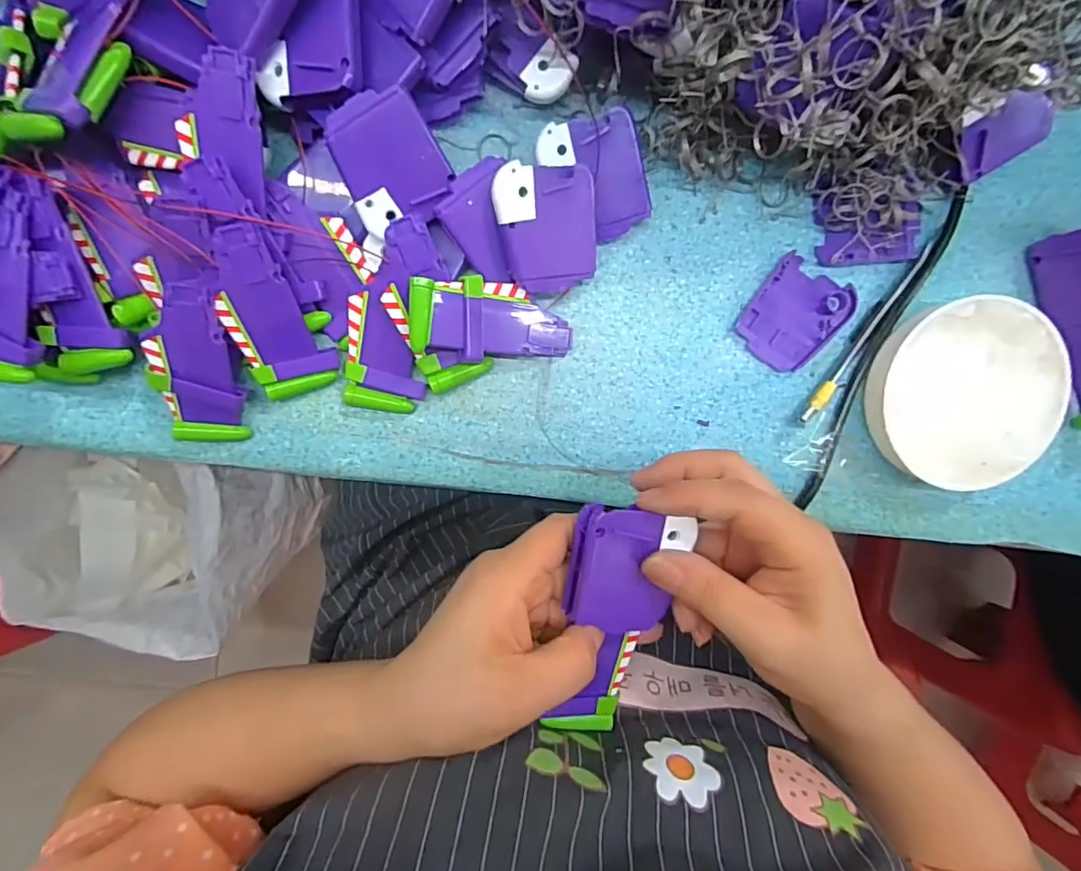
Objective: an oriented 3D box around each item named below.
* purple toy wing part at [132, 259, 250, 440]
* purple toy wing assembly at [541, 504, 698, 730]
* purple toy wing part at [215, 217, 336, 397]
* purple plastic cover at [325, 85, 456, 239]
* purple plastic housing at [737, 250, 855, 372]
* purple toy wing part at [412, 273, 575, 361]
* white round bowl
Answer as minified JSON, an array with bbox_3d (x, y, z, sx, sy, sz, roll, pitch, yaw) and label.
[{"bbox_3d":[-0.180,-0.037,0.275,0.037,0.015,0.094,5,123,-4],"label":"purple toy wing part"},{"bbox_3d":[0.039,0.089,0.253,0.053,0.013,0.120,3,110,-4],"label":"purple toy wing assembly"},{"bbox_3d":[-0.139,-0.060,0.273,0.041,0.014,0.091,-10,129,-2],"label":"purple toy wing part"},{"bbox_3d":[-0.072,-0.134,0.260,0.049,0.004,0.056,-24,121,-7],"label":"purple plastic cover"},{"bbox_3d":[0.148,-0.070,0.311,0.051,0.008,0.061,38,95,-8],"label":"purple plastic housing"},{"bbox_3d":[-0.025,-0.062,0.291,0.091,0.007,0.042,4,99,-24],"label":"purple toy wing part"},{"bbox_3d":[0.243,-0.024,0.308,0.103,0.031,0.103,0,99,-3],"label":"white round bowl"}]

